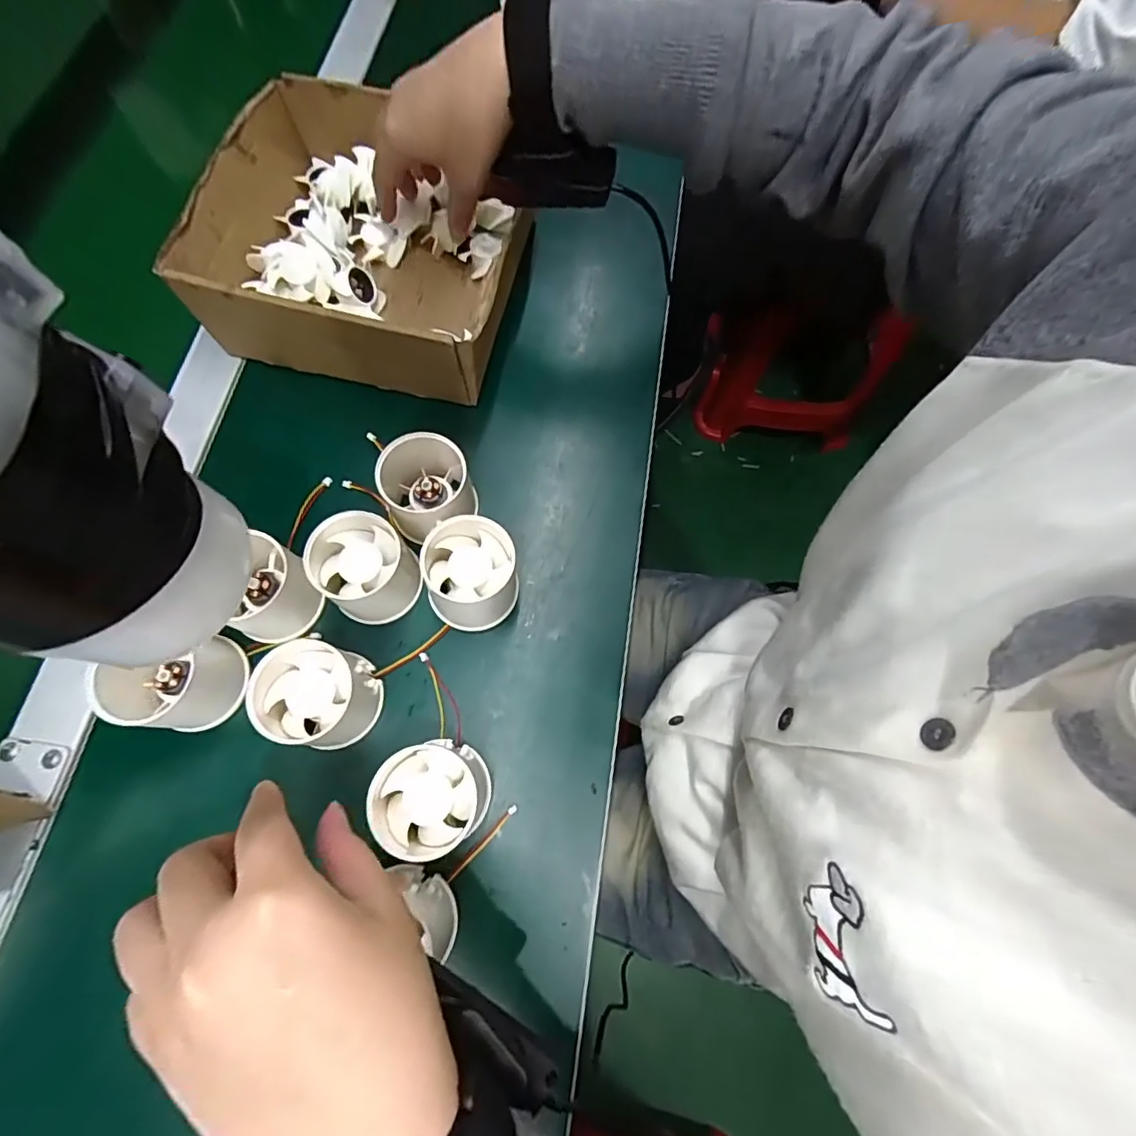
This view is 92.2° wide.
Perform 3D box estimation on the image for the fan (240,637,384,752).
[{"bbox_3d":[-0.136,0.070,0.302,0.055,0.045,0.055,1,68,-3],"label":"fan"}]

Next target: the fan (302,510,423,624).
[{"bbox_3d":[-0.117,0.001,0.322,0.053,0.051,0.048,-5,68,-5],"label":"fan"}]

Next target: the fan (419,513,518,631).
[{"bbox_3d":[-0.057,0.006,0.326,0.053,0.051,0.051,-5,68,-5],"label":"fan"}]

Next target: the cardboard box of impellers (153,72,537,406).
[{"bbox_3d":[-0.137,-0.229,0.391,0.212,0.075,0.199,14,68,2],"label":"cardboard box of impellers"}]

